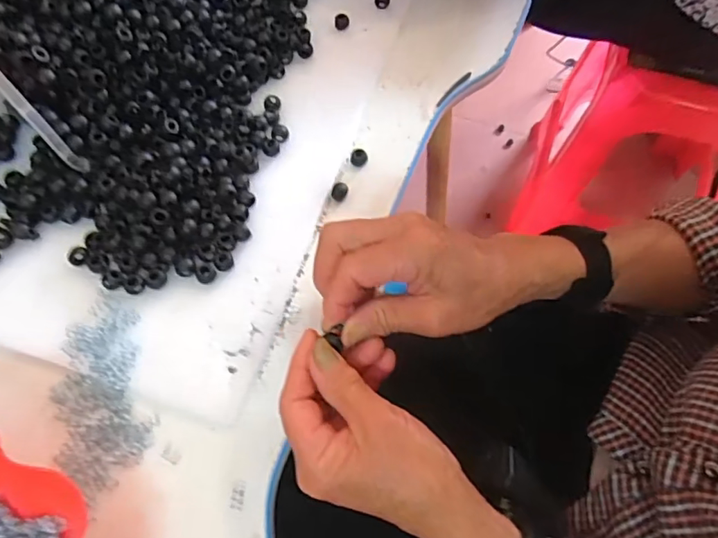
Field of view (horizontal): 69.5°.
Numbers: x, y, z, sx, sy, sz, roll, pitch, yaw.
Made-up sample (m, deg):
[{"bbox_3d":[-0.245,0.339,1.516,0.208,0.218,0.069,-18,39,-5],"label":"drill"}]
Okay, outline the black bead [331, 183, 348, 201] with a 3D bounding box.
[{"bbox_3d":[-0.016,-0.066,0.441,0.013,0.011,0.016,4,65,-1],"label":"black bead"}]

